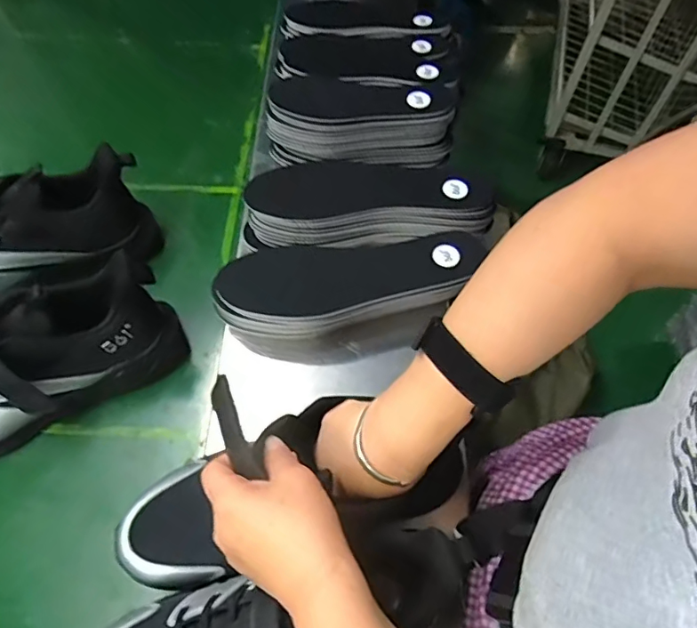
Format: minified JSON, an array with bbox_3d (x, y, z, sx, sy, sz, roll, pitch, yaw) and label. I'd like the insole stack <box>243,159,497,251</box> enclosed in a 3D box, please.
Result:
[{"bbox_3d":[0.021,-0.124,0.571,0.267,0.078,0.068,-3,57,-4],"label":"insole stack"}]

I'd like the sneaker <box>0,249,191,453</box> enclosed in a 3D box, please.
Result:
[{"bbox_3d":[-0.295,0.051,0.461,0.275,0.125,0.093,-25,63,-16],"label":"sneaker"}]

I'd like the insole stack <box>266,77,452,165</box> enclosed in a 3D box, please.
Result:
[{"bbox_3d":[0.014,-0.232,0.626,0.222,0.072,0.090,6,57,2],"label":"insole stack"}]

